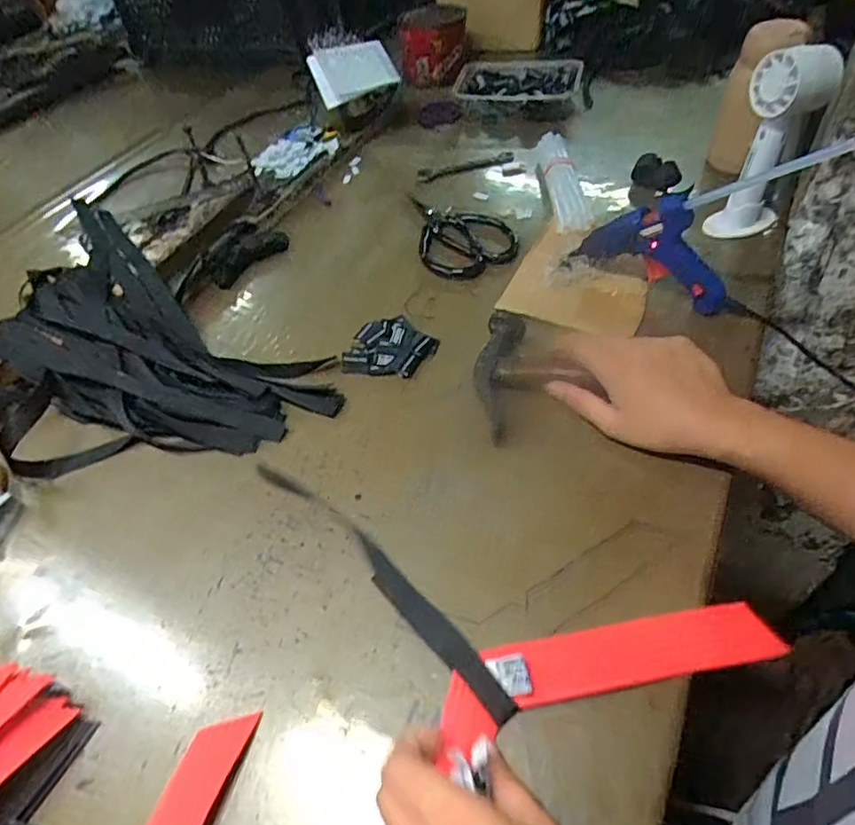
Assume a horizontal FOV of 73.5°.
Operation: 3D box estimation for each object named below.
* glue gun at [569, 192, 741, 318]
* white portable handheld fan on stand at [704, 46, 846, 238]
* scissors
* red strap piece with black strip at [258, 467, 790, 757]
[{"bbox_3d":[0.204,-0.143,0.500,0.146,0.086,0.026,25,58,25],"label":"glue gun"},{"bbox_3d":[0.320,-0.248,0.529,0.069,0.152,0.077,24,57,24],"label":"white portable handheld fan on stand"},{"bbox_3d":[0.036,-0.198,0.626,0.099,0.015,0.162,-13,50,-3],"label":"scissors"},{"bbox_3d":[-0.009,0.134,0.354,0.312,0.021,0.321,-37,55,-25],"label":"red strap piece with black strip"}]

